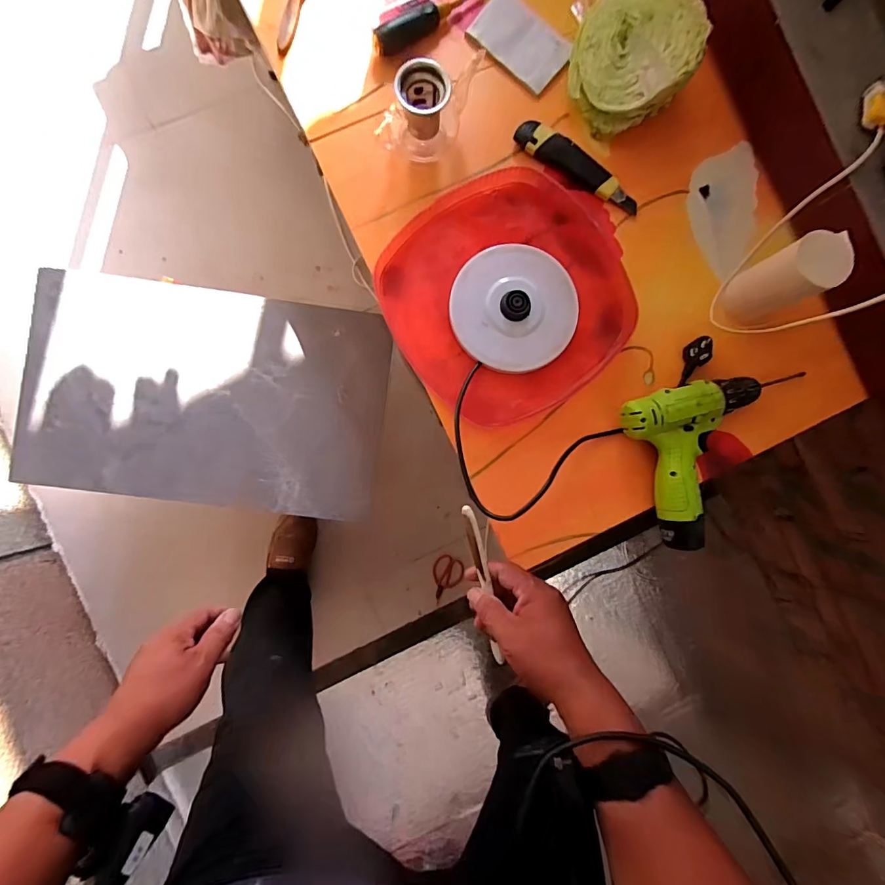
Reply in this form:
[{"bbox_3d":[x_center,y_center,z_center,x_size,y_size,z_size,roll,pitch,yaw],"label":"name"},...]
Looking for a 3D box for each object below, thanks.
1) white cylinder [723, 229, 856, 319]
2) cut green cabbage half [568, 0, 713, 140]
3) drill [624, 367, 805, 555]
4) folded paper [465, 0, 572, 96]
[{"bbox_3d":[0.385,-0.185,0.518,0.061,0.132,0.059,0,89,-3],"label":"white cylinder"},{"bbox_3d":[0.229,-0.469,0.542,0.145,0.055,0.145,5,105,20],"label":"cut green cabbage half"},{"bbox_3d":[0.336,0.016,0.553,0.188,0.052,0.185,-16,90,-3],"label":"drill"},{"bbox_3d":[0.099,-0.511,0.570,0.122,0.009,0.077,41,88,-2],"label":"folded paper"}]

